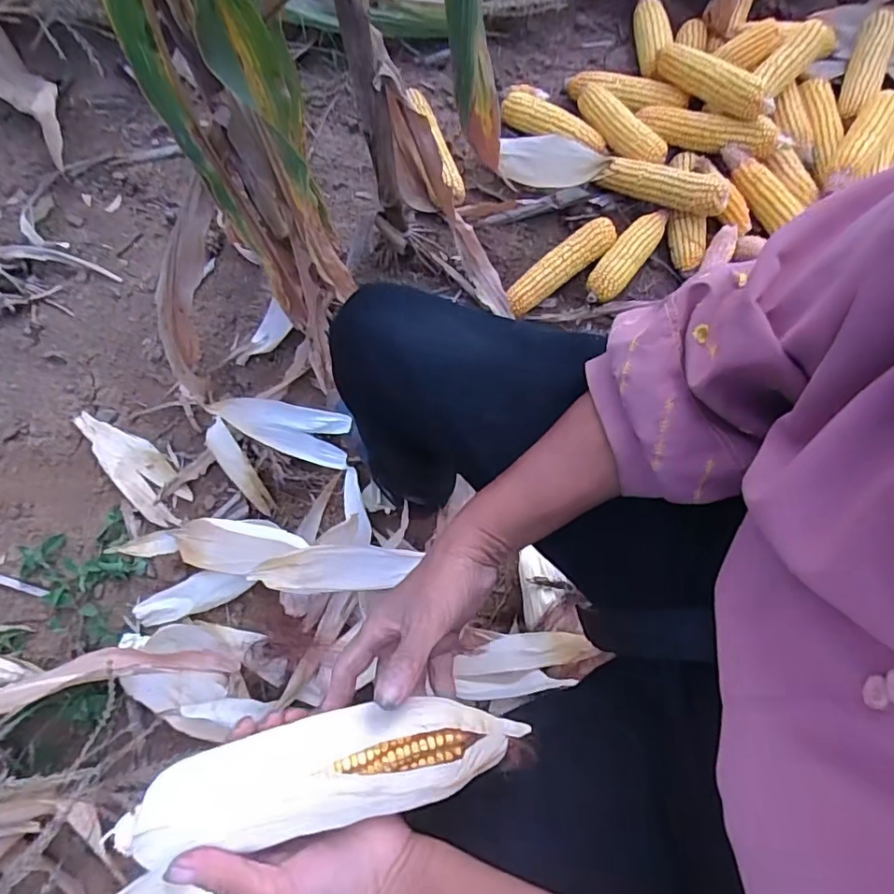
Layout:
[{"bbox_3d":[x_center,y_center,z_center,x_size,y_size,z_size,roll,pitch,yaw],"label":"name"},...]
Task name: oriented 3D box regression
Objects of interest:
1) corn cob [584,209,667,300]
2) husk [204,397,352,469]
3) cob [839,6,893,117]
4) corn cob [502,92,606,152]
[{"bbox_3d":[0.285,-0.302,0.871,0.056,0.043,0.179,38,76,14],"label":"corn cob"},{"bbox_3d":[-0.239,-0.031,0.805,0.192,0.014,0.080,17,109,-7],"label":"husk"},{"bbox_3d":[0.699,-0.639,0.926,0.061,0.044,0.210,24,73,10],"label":"cob"},{"bbox_3d":[0.177,-0.542,0.949,0.197,0.054,0.057,27,73,11],"label":"corn cob"}]

